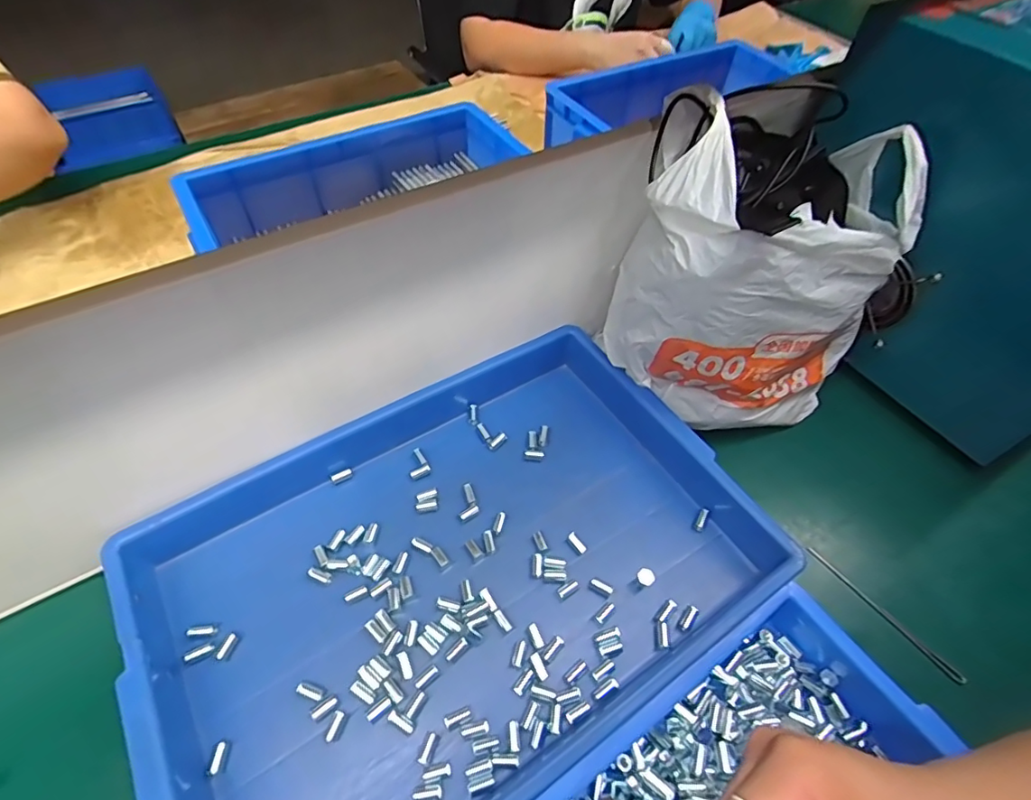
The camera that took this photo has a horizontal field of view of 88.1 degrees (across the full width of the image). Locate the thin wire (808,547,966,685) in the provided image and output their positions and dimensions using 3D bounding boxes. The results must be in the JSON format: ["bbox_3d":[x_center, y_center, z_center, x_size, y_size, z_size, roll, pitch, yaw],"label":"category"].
[{"bbox_3d":[0.282,0.163,0.411,0.005,0.008,0.125,-33,62,-21],"label":"thin wire"}]

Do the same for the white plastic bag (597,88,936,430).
[{"bbox_3d":[0.201,-0.107,0.453,0.206,0.218,0.196,19,55,10],"label":"white plastic bag"}]

